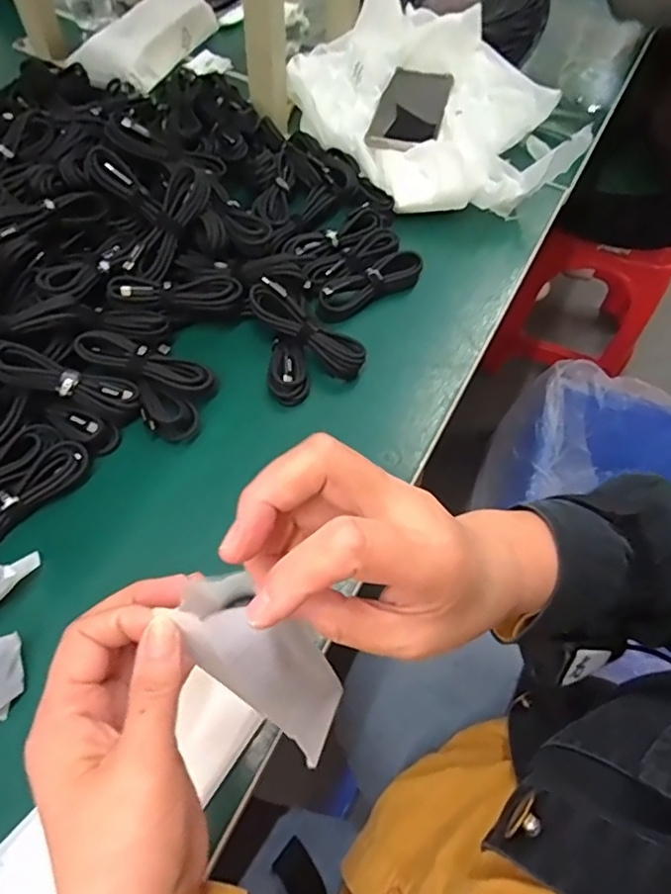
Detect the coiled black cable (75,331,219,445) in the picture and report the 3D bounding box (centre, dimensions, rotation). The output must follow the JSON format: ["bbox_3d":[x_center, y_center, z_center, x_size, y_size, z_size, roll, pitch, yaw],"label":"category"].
[{"bbox_3d":[-0.152,-0.057,0.454,0.116,0.030,0.063,37,64,1],"label":"coiled black cable"}]

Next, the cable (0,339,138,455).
[{"bbox_3d":[-0.213,-0.046,0.430,0.112,0.028,0.056,37,60,-19],"label":"cable"}]

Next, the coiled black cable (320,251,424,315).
[{"bbox_3d":[0.035,-0.153,0.516,0.105,0.028,0.026,-29,65,-18],"label":"coiled black cable"}]

